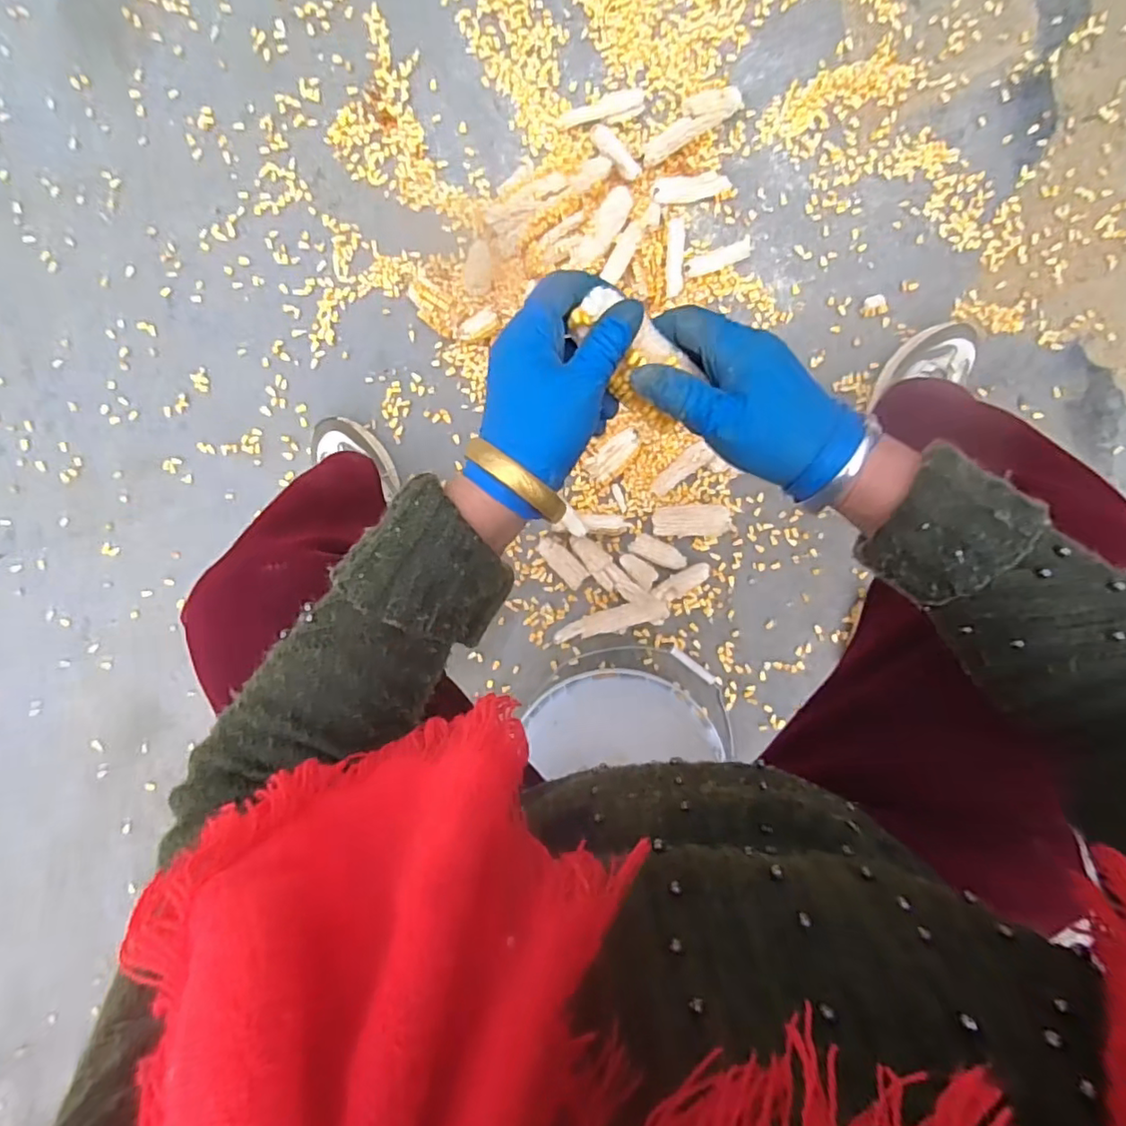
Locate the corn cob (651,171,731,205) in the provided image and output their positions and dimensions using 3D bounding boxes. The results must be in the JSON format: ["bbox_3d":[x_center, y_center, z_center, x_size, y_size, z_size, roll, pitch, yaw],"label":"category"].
[{"bbox_3d":[0.163,-0.476,0.756,0.104,0.026,0.029,-9,97,0],"label":"corn cob"}]

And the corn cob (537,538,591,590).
[{"bbox_3d":[-0.001,-0.003,0.808,0.033,0.028,0.079,-42,96,4],"label":"corn cob"}]

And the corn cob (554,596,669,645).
[{"bbox_3d":[0.064,0.080,0.811,0.154,0.038,0.036,-20,97,2],"label":"corn cob"}]

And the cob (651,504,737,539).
[{"bbox_3d":[0.177,-0.057,0.799,0.111,0.023,0.042,-2,97,0],"label":"cob"}]

